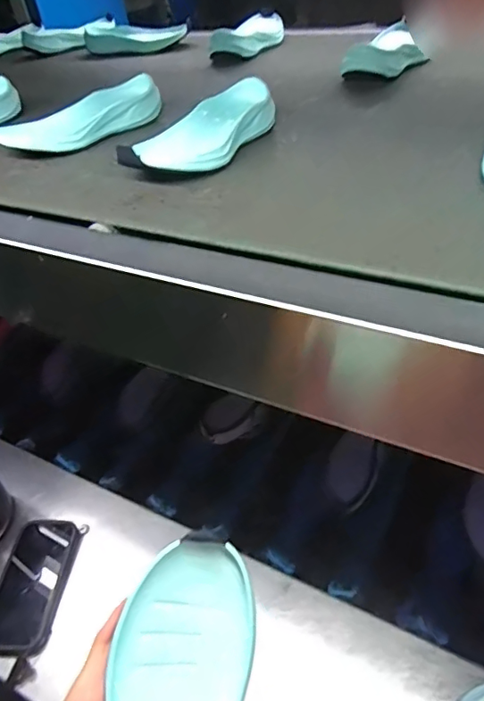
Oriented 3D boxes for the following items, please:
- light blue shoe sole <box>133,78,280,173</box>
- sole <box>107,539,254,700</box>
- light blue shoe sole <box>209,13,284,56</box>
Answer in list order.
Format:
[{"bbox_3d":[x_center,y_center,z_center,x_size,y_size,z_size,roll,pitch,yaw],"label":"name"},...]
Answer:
[{"bbox_3d":[-0.034,-0.222,0.506,0.096,0.043,0.161,20,50,26],"label":"light blue shoe sole"},{"bbox_3d":[-0.044,0.209,0.272,0.076,0.019,0.197,5,56,12],"label":"sole"},{"bbox_3d":[0.017,-0.524,0.830,0.073,0.036,0.180,14,47,21],"label":"light blue shoe sole"}]

